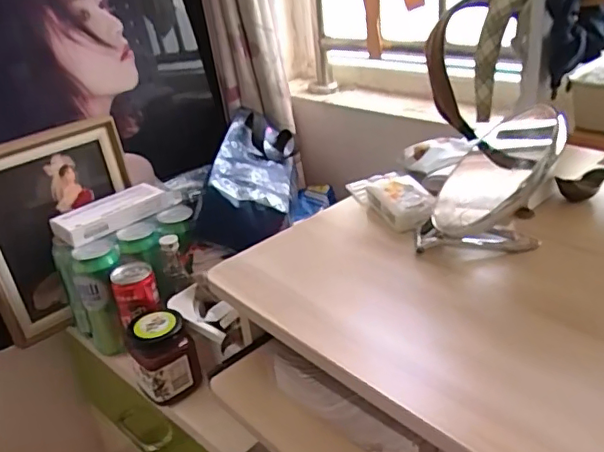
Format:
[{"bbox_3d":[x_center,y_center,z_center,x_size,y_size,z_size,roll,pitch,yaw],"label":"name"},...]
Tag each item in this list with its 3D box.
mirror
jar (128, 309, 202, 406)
[{"bbox_3d":[0.179,-0.039,0.533,0.115,0.131,0.154,7,31,24],"label":"mirror"},{"bbox_3d":[-0.177,0.168,0.711,0.064,0.099,0.065,-5,28,2],"label":"jar"}]

